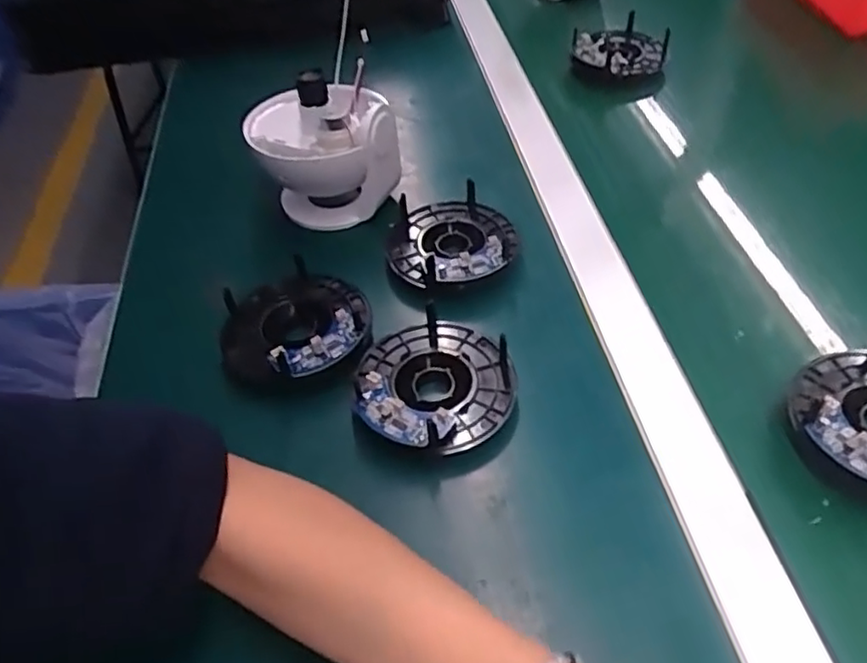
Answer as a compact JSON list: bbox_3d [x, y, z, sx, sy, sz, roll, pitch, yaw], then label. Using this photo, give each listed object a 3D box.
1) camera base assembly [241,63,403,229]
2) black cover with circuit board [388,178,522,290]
[{"bbox_3d":[-0.095,-0.156,0.567,0.109,0.119,0.120,-14,50,-9],"label":"camera base assembly"},{"bbox_3d":[0.014,-0.074,0.524,0.097,0.029,0.106,-5,49,-1],"label":"black cover with circuit board"}]

